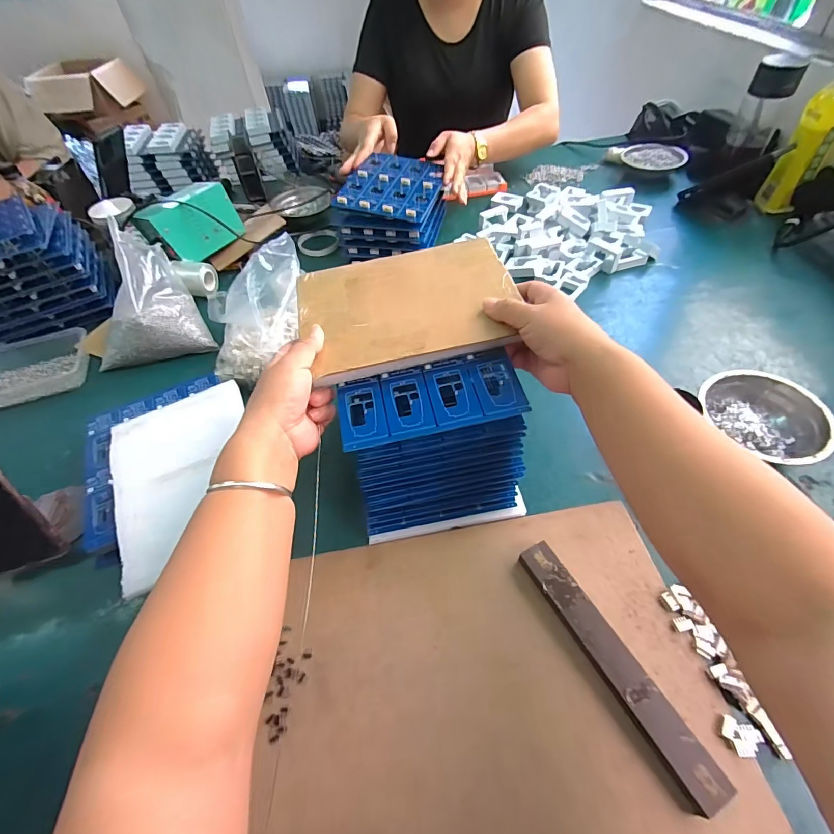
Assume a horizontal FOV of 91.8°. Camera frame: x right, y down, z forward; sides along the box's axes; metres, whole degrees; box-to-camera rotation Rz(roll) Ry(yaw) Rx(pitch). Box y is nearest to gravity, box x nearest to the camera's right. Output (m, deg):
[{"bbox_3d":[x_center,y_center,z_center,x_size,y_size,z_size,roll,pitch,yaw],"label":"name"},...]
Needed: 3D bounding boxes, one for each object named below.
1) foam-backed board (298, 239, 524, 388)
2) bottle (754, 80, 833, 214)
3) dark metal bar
[{"bbox_3d":[-0.008,-0.108,0.398,0.205,0.021,0.146,-13,54,-5],"label":"foam-backed board"},{"bbox_3d":[0.674,-0.469,0.689,0.070,0.210,0.062,33,62,25],"label":"bottle"},{"bbox_3d":[0.164,0.205,0.347,0.035,0.018,0.207,-24,55,-13],"label":"dark metal bar"}]

